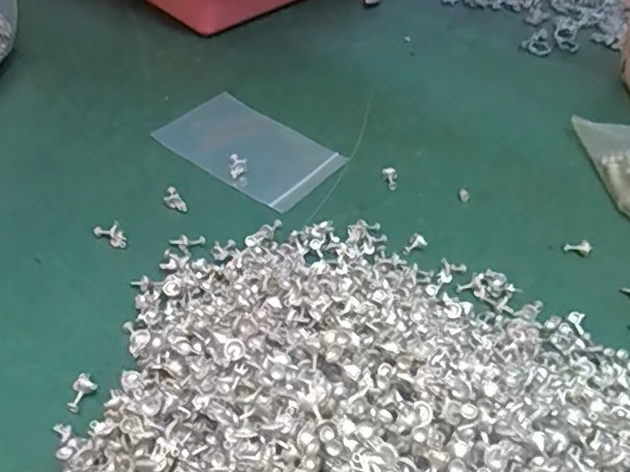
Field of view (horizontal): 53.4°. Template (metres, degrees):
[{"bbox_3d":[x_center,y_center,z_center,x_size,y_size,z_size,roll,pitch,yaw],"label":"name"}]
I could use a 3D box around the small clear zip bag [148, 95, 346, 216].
[{"bbox_3d":[-0.046,-0.064,0.461,0.121,0.008,0.086,32,47,20],"label":"small clear zip bag"}]

